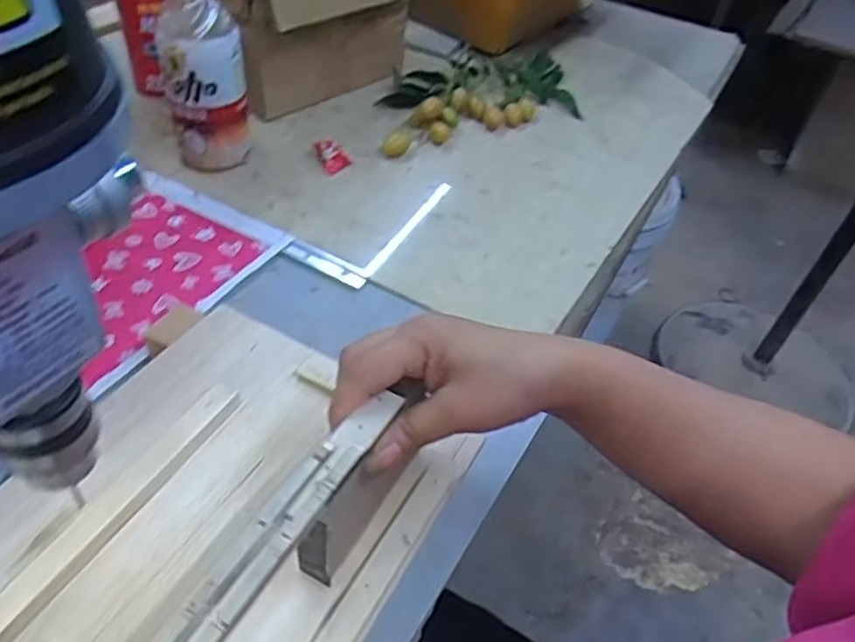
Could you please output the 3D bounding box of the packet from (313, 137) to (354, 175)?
[{"bbox_3d":[-0.095,-0.165,0.676,0.028,0.016,0.040,-19,50,-25],"label":"packet"}]

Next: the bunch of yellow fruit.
[{"bbox_3d":[0.061,-0.250,0.768,0.280,0.040,0.111,-16,50,-24],"label":"bunch of yellow fruit"}]

